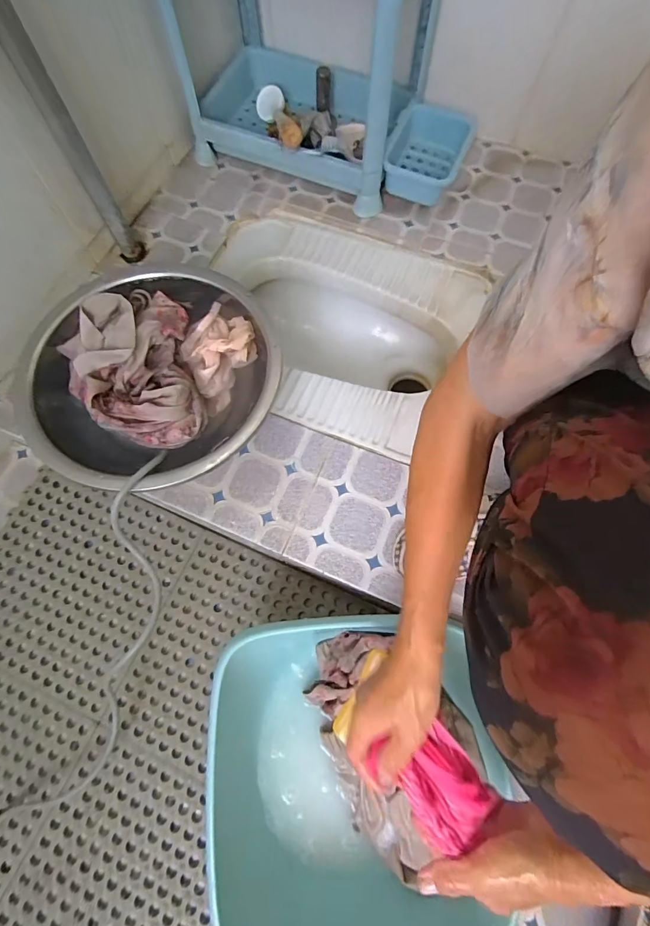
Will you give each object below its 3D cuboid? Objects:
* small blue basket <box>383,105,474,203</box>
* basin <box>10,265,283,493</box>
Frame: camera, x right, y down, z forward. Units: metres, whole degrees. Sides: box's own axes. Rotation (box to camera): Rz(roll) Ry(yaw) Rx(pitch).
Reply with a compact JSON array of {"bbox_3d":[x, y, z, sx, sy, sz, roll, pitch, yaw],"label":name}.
[{"bbox_3d":[0.177,-0.532,0.712,0.125,0.070,0.176,20,71,9],"label":"small blue basket"},{"bbox_3d":[-0.231,-0.125,0.541,0.314,0.090,0.332,0,72,0],"label":"basin"}]

